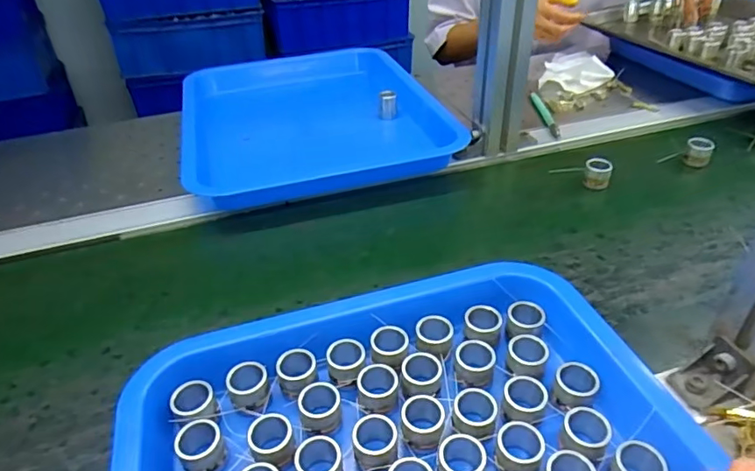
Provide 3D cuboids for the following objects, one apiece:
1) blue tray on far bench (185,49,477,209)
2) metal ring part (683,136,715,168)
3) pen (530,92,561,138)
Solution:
[{"bbox_3d":[-0.094,-0.162,0.676,0.293,0.046,0.362,-12,37,-12],"label":"blue tray on far bench"},{"bbox_3d":[0.351,-0.090,0.569,0.025,0.027,0.027,17,41,25],"label":"metal ring part"},{"bbox_3d":[0.215,-0.157,0.666,0.012,0.009,0.120,-3,36,1],"label":"pen"}]

